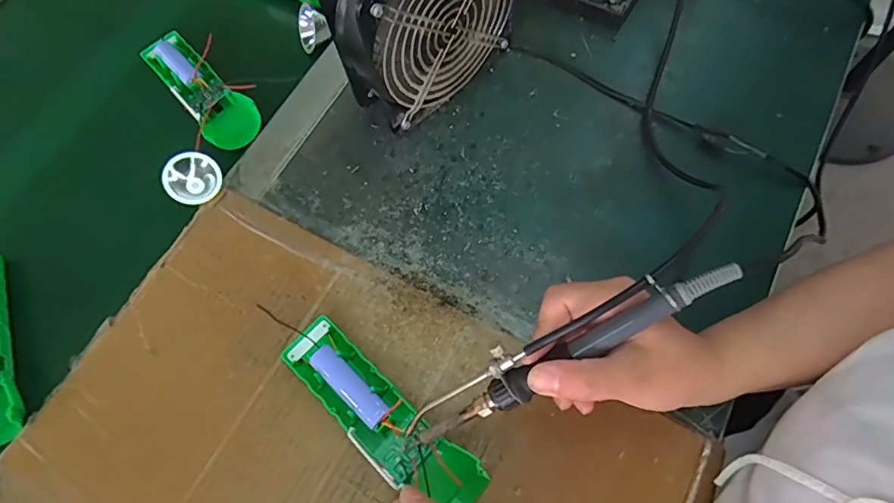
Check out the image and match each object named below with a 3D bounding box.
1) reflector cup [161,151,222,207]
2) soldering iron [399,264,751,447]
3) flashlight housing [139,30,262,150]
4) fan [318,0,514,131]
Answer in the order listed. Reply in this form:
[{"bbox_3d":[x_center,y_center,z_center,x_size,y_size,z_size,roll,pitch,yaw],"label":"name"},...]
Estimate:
[{"bbox_3d":[-0.212,-0.062,0.432,0.042,0.025,0.042,-3,101,-19],"label":"reflector cup"},{"bbox_3d":[0.061,0.054,0.281,0.193,0.019,0.026,-32,66,13],"label":"soldering iron"},{"bbox_3d":[-0.222,-0.146,0.465,0.135,0.031,0.046,41,73,18],"label":"flashlight housing"},{"bbox_3d":[-0.014,-0.177,0.403,0.147,0.162,0.057,-37,69,-13],"label":"fan"}]

